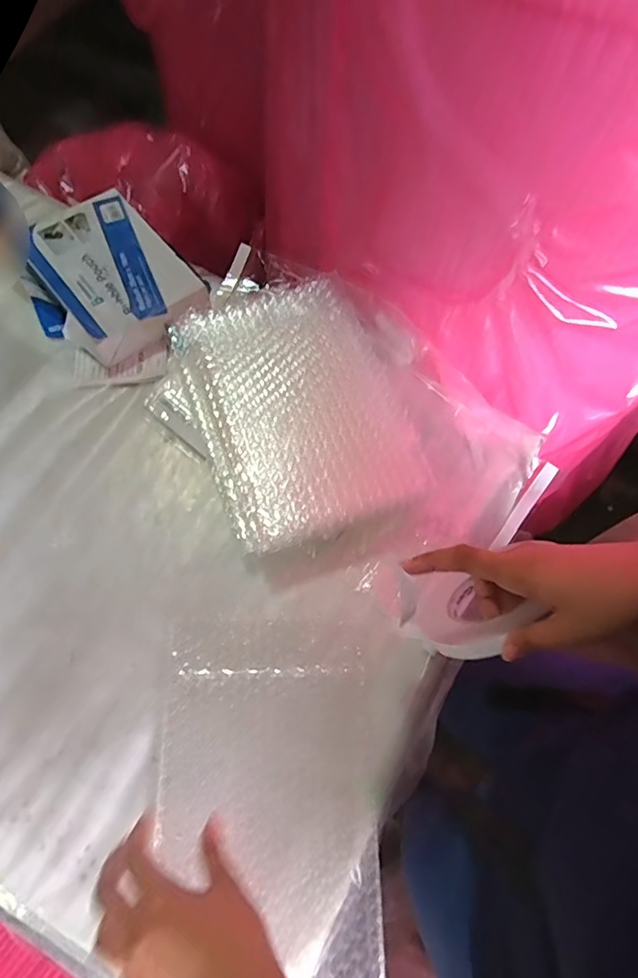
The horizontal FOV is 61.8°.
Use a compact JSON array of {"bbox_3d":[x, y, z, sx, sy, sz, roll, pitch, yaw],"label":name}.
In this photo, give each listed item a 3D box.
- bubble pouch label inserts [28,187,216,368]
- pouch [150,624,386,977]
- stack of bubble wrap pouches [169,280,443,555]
[{"bbox_3d":[-0.258,-0.263,0.661,0.160,0.041,0.219,-36,74,-16],"label":"bubble pouch label inserts"},{"bbox_3d":[-0.045,0.265,0.462,0.188,0.016,0.283,1,64,-3],"label":"pouch"},{"bbox_3d":[-0.028,-0.100,0.592,0.216,0.054,0.327,-18,70,-10],"label":"stack of bubble wrap pouches"}]

